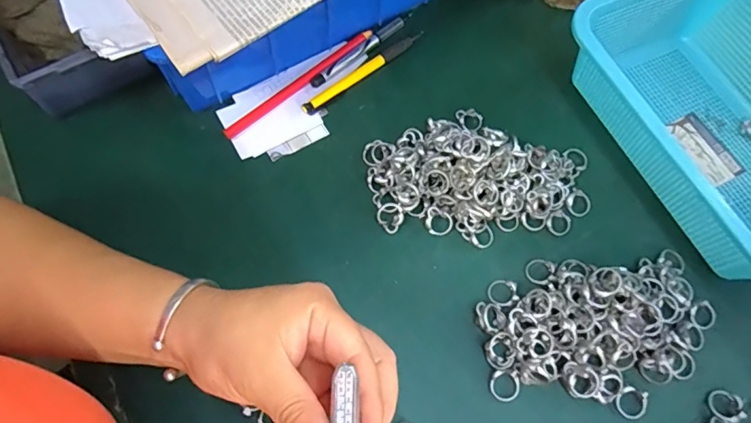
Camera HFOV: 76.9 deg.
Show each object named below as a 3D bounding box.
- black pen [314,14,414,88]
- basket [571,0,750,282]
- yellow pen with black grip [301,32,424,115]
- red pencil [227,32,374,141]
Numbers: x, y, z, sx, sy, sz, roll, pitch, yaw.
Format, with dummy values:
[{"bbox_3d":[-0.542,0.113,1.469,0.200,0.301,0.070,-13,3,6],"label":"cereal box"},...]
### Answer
[{"bbox_3d":[-0.011,-0.151,0.436,0.122,0.006,0.010,-42,75,-19],"label":"black pen"},{"bbox_3d":[0.301,-0.074,0.387,0.196,0.073,0.265,-20,69,-12],"label":"basket"},{"bbox_3d":[-0.010,-0.128,0.429,0.135,0.006,0.013,-38,74,-18],"label":"yellow pen with black grip"},{"bbox_3d":[-0.065,-0.115,0.418,0.163,0.008,0.011,-39,74,-18],"label":"red pencil"}]

